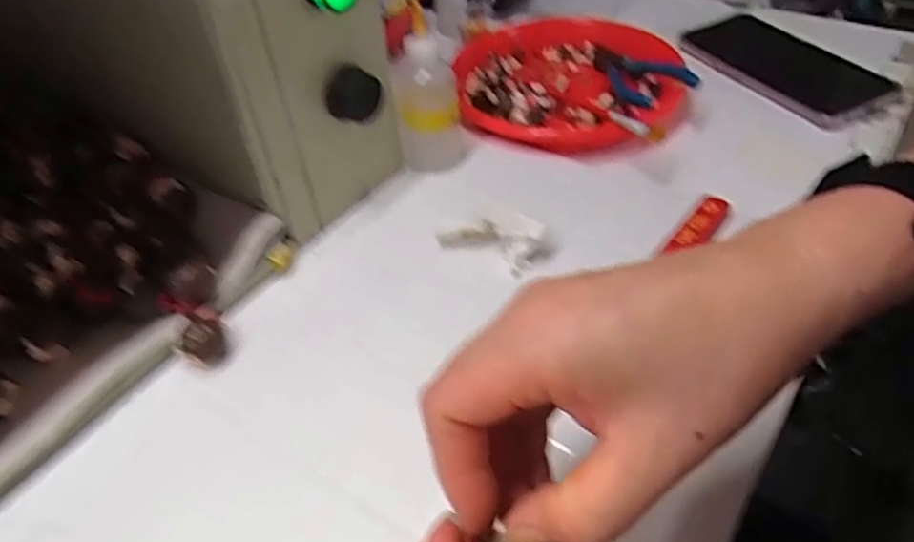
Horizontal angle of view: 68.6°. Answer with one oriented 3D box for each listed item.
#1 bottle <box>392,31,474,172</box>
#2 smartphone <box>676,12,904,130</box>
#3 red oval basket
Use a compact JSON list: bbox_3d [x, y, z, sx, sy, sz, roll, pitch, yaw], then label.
[{"bbox_3d":[-0.017,-0.115,0.441,0.046,0.085,0.033,-4,43,0],"label":"bottle"},{"bbox_3d":[0.262,-0.166,0.542,0.087,0.012,0.163,-23,46,-18],"label":"smartphone"},{"bbox_3d":[0.086,-0.148,0.520,0.168,0.029,0.199,-4,43,1],"label":"red oval basket"}]

